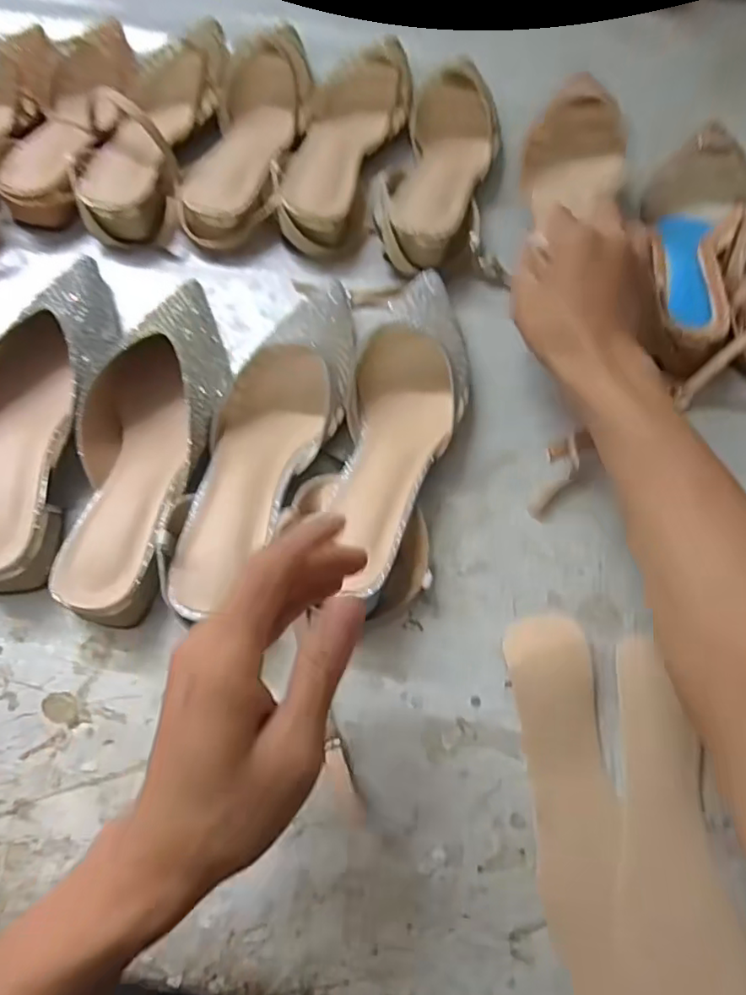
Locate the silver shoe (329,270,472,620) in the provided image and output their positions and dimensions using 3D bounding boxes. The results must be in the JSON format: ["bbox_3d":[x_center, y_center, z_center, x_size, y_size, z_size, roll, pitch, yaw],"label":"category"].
[{"bbox_3d":[0.019,-0.046,0.395,0.084,0.043,0.257,9,67,3],"label":"silver shoe"}]

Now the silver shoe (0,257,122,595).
[{"bbox_3d":[-0.231,-0.065,0.397,0.084,0.048,0.255,6,67,1],"label":"silver shoe"}]

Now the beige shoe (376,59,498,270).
[{"bbox_3d":[0.063,-0.298,0.500,0.083,0.043,0.255,13,68,5],"label":"beige shoe"}]

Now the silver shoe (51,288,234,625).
[{"bbox_3d":[-0.148,-0.044,0.388,0.081,0.046,0.254,3,67,0],"label":"silver shoe"}]

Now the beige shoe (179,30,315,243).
[{"bbox_3d":[-0.103,-0.328,0.512,0.085,0.041,0.258,8,67,2],"label":"beige shoe"}]

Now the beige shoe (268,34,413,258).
[{"bbox_3d":[-0.025,-0.313,0.506,0.094,0.044,0.234,22,69,8],"label":"beige shoe"}]

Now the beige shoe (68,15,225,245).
[{"bbox_3d":[-0.188,-0.331,0.504,0.093,0.055,0.248,9,67,3],"label":"beige shoe"}]

